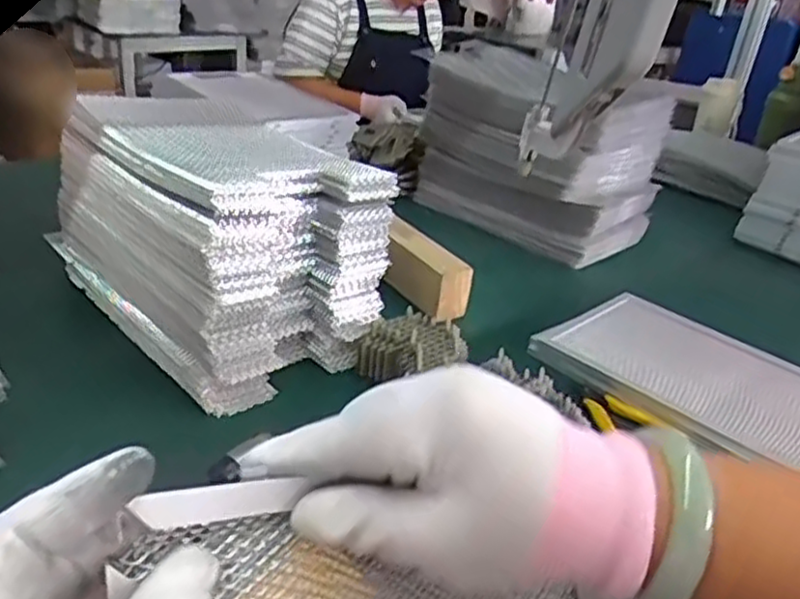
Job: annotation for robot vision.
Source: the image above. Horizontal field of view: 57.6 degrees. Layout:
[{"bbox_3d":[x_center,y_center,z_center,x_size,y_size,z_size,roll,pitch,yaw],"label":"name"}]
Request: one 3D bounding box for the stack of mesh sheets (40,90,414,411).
[{"bbox_3d":[-0.198,-0.072,0.776,0.208,0.199,0.337,-18,37,-41],"label":"stack of mesh sheets"}]

